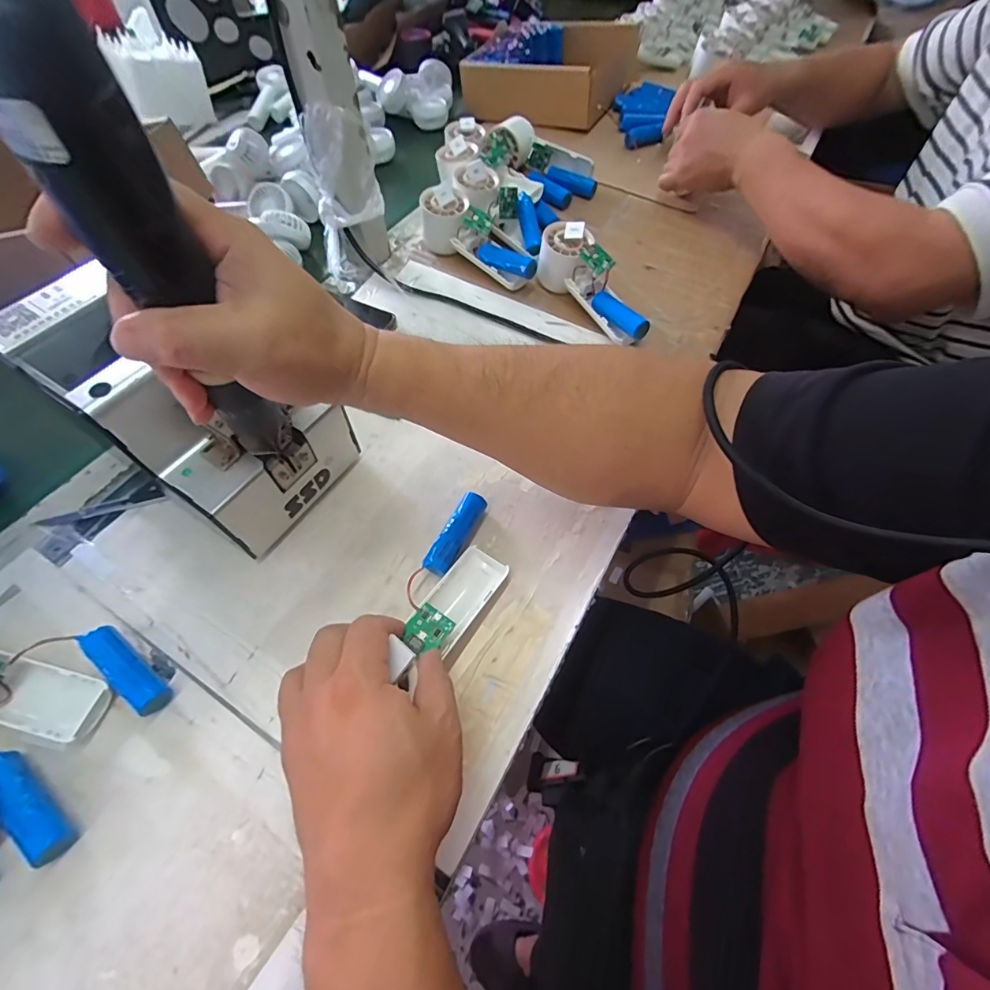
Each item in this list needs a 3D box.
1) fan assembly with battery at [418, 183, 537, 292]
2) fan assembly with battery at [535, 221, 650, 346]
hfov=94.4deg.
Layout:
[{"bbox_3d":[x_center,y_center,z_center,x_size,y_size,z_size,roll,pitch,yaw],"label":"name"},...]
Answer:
[{"bbox_3d":[-0.013,-0.305,0.544,0.164,0.062,0.066,32,64,17],"label":"fan assembly with battery"},{"bbox_3d":[0.109,-0.229,0.500,0.052,0.061,0.161,-30,64,-17],"label":"fan assembly with battery"}]

